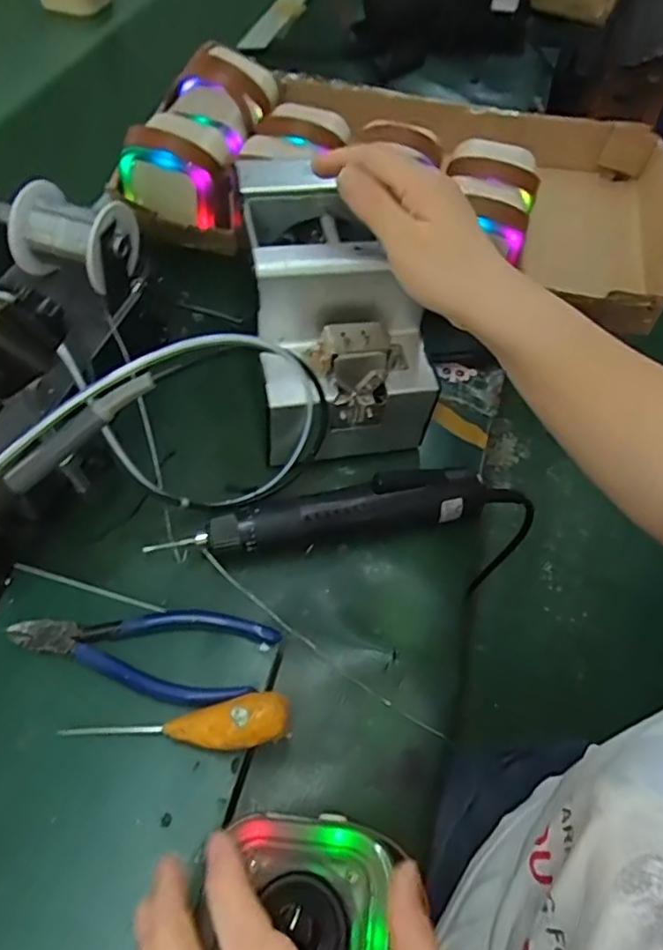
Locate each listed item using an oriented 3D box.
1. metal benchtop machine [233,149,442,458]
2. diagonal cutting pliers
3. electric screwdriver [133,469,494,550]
[{"bbox_3d":[0.000,-0.120,0.467,0.128,0.150,0.181,-7,58,-10],"label":"metal benchtop machine"},{"bbox_3d":[-0.113,0.102,0.365,0.151,0.012,0.055,13,57,3],"label":"diagonal cutting pliers"},{"bbox_3d":[-0.001,0.029,0.435,0.228,0.043,0.034,-8,58,-11],"label":"electric screwdriver"}]

